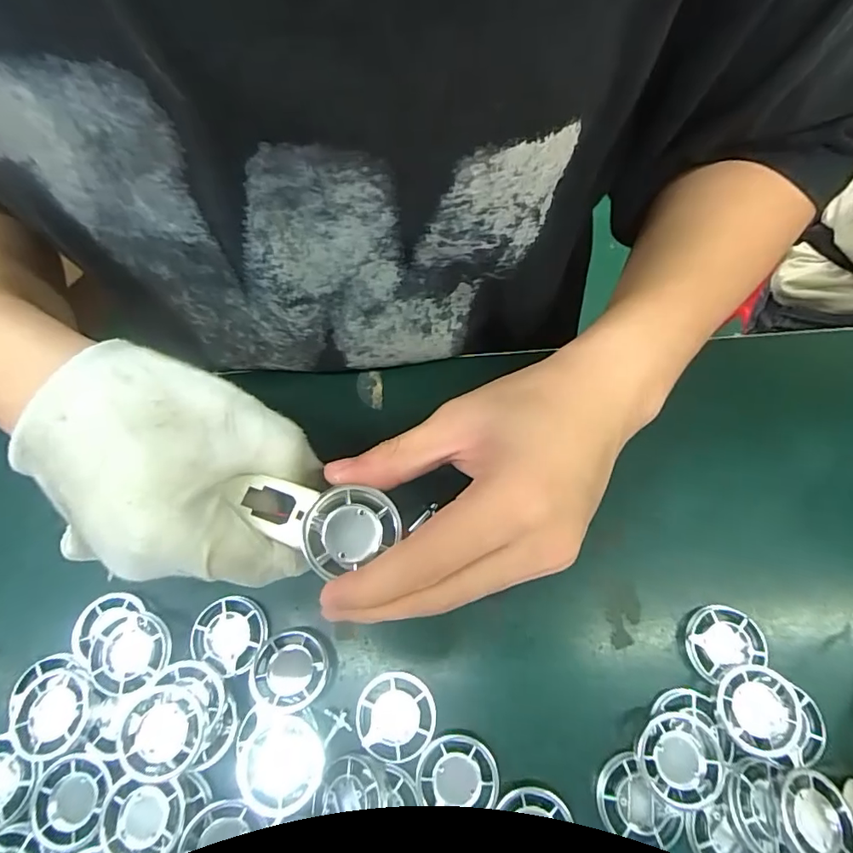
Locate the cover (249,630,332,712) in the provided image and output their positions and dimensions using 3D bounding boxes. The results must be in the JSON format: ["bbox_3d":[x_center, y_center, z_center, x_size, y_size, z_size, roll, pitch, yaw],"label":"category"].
[{"bbox_3d":[-0.069,0.123,0.256,0.038,0.005,0.036,0,70,1],"label":"cover"}]

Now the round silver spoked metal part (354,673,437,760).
[{"bbox_3d":[-0.015,0.143,0.249,0.038,0.004,0.038,0,70,1],"label":"round silver spoked metal part"}]

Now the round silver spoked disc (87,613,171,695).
[{"bbox_3d":[-0.150,0.113,0.252,0.040,0.004,0.036,-5,70,-1],"label":"round silver spoked disc"}]

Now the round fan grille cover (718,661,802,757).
[{"bbox_3d":[0.160,0.137,0.245,0.037,0.007,0.038,0,70,1],"label":"round fan grille cover"}]

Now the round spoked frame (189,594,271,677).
[{"bbox_3d":[-0.104,0.109,0.262,0.039,0.011,0.038,0,70,1],"label":"round spoked frame"}]

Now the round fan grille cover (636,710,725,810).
[{"bbox_3d":[0.119,0.156,0.238,0.038,0.011,0.037,0,70,1],"label":"round fan grille cover"}]

